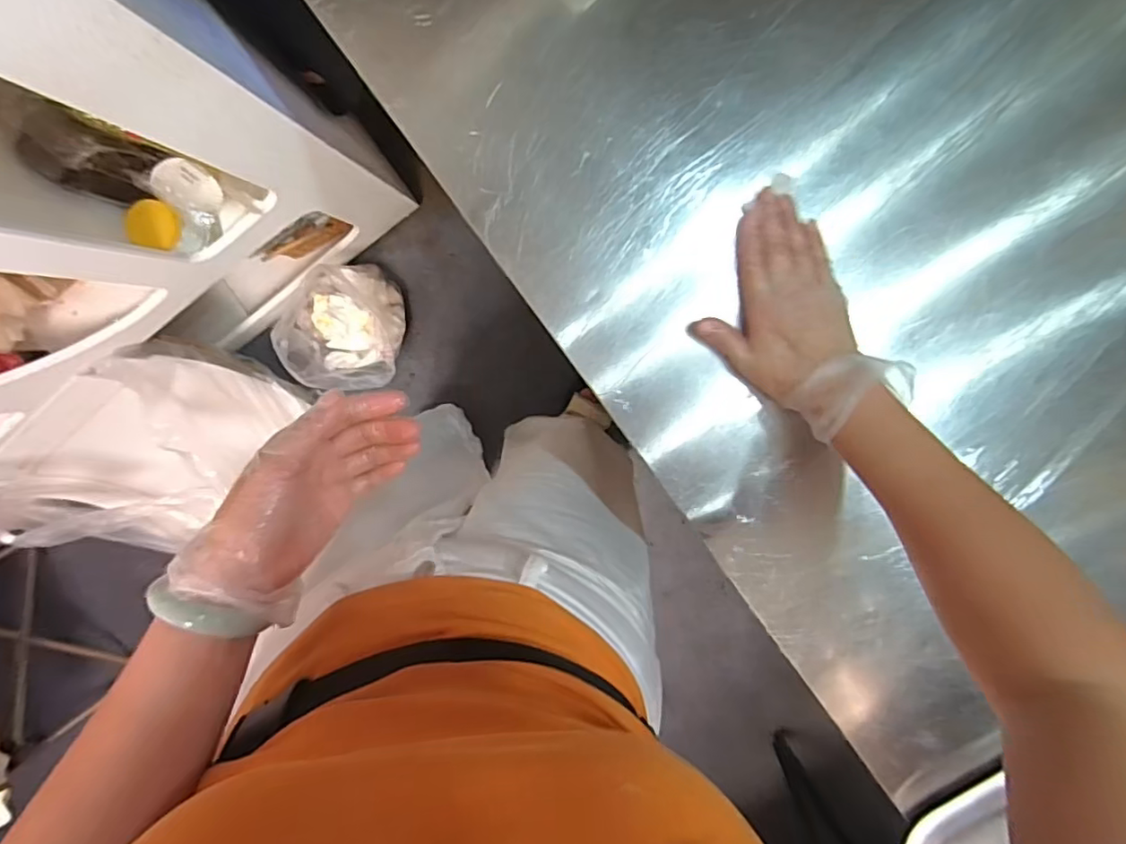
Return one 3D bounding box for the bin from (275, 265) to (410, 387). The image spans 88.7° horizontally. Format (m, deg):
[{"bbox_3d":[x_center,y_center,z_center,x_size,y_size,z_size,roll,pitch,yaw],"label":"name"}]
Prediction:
[{"bbox_3d":[-0.466,-0.198,1.195,0.233,0.175,0.249,1,99,4],"label":"bin"}]

